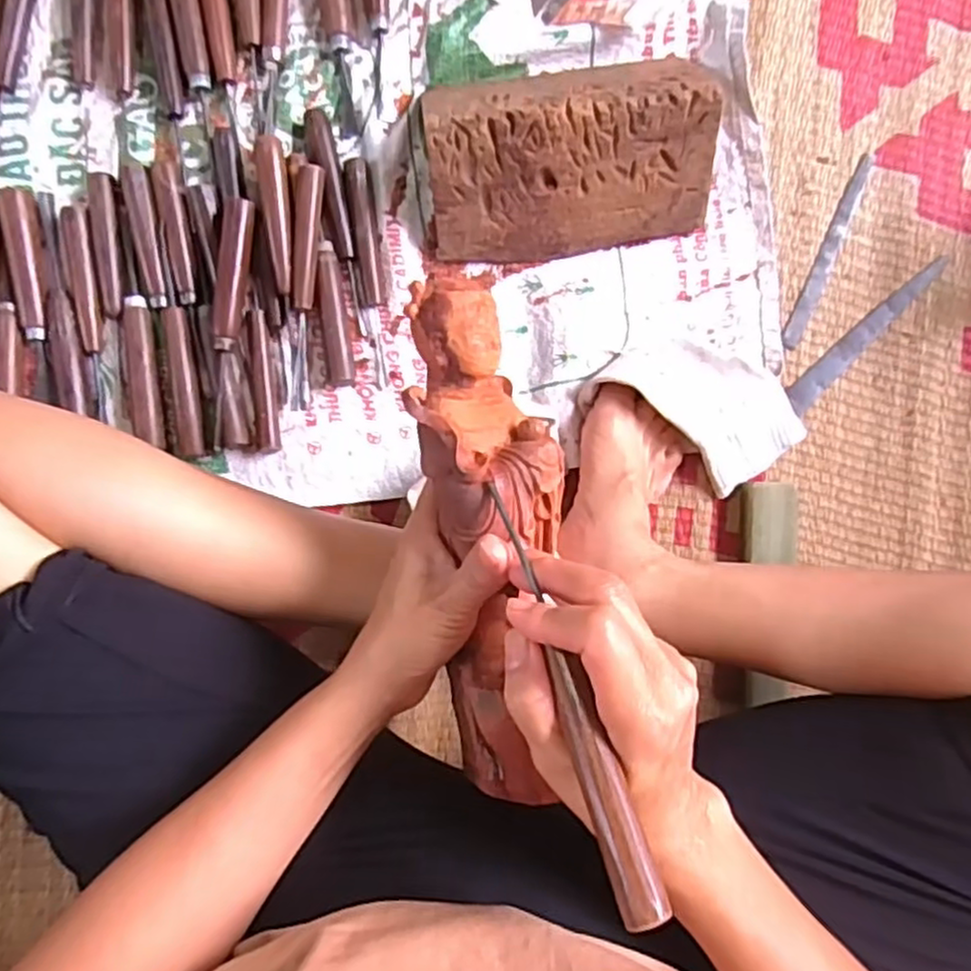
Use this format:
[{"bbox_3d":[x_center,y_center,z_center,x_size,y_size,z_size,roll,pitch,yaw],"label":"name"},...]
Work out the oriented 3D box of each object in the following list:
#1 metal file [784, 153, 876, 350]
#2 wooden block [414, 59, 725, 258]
[{"bbox_3d":[0.273,-0.186,0.574,0.014,0.006,0.162,22,90,-2],"label":"metal file"},{"bbox_3d":[0.060,-0.249,0.527,0.203,0.068,0.136,-6,91,-2],"label":"wooden block"}]

